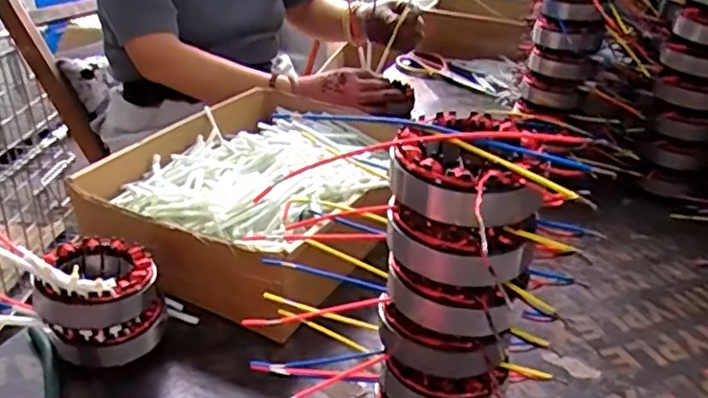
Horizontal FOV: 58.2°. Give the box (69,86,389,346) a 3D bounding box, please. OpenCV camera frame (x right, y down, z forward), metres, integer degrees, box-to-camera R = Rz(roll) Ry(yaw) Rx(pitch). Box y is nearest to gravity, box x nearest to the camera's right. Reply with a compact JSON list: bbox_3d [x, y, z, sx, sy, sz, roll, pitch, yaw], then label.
[{"bbox_3d":[-0.093,-0.013,0.659,0.254,0.093,0.302,15,31,22],"label":"box"}]

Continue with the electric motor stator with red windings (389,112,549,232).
[{"bbox_3d":[0.066,-0.018,0.354,0.080,0.034,0.080,1,29,-1],"label":"electric motor stator with red windings"}]

